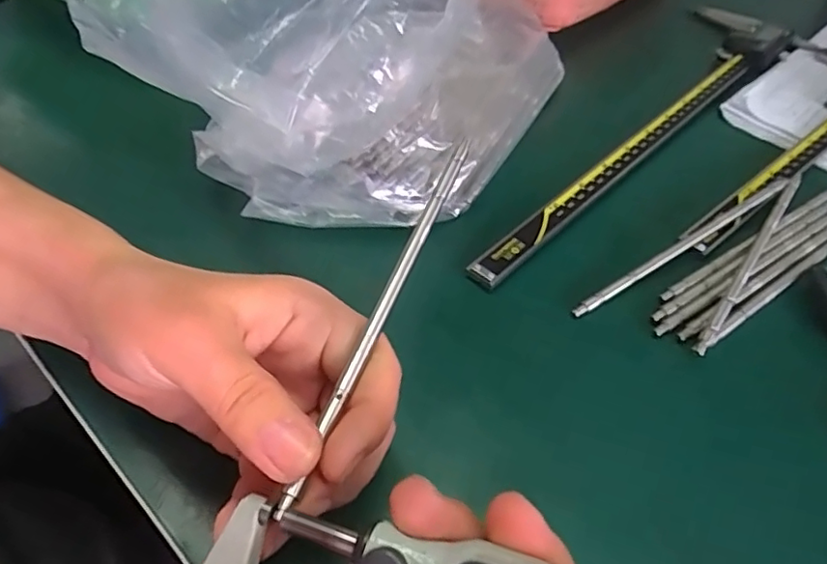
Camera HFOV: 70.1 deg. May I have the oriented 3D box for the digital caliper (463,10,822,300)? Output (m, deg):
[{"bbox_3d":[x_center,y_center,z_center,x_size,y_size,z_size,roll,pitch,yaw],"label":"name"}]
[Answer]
[{"bbox_3d":[0.144,-0.111,0.385,0.368,0.019,0.073,-35,61,-28],"label":"digital caliper"}]

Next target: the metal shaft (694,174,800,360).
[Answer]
[{"bbox_3d":[0.173,-0.014,0.299,0.006,0.006,0.154,33,55,21],"label":"metal shaft"}]

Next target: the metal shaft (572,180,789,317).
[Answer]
[{"bbox_3d":[0.141,-0.021,0.304,0.159,0.006,0.006,-26,57,-23],"label":"metal shaft"}]

